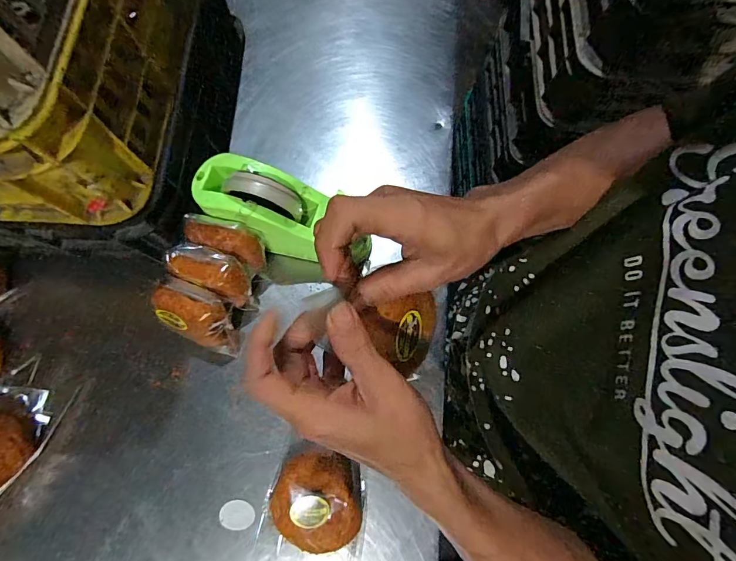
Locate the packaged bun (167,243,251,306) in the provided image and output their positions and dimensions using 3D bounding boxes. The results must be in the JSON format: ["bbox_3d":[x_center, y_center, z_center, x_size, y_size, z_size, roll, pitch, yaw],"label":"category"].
[{"bbox_3d":[-0.180,-0.007,0.468,0.083,0.085,0.043,25,78,6],"label":"packaged bun"}]

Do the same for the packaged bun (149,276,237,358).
[{"bbox_3d":[-0.198,0.042,0.460,0.085,0.087,0.059,20,76,7],"label":"packaged bun"}]

